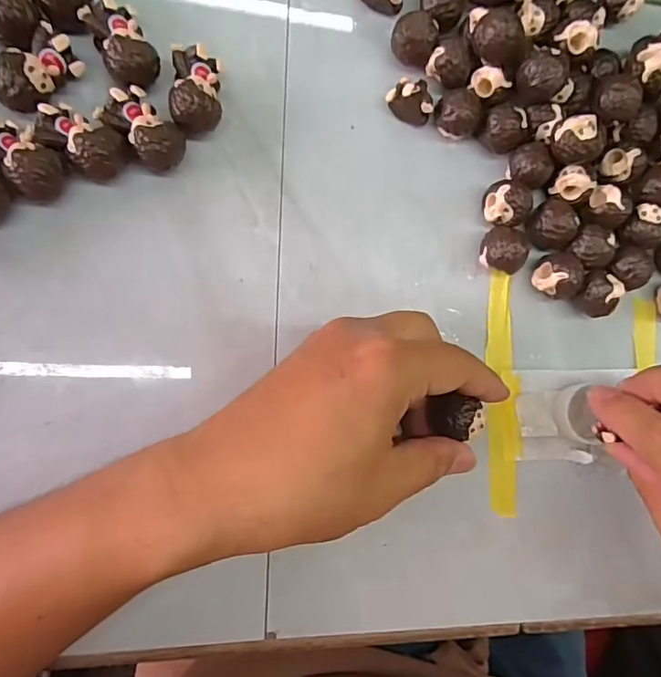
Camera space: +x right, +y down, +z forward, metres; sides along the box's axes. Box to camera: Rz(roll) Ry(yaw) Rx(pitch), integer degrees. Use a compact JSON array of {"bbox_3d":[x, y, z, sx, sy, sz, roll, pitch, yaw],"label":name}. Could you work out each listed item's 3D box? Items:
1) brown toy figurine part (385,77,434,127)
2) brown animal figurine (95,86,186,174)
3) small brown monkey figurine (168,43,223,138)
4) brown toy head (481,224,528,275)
[{"bbox_3d":[0.044,-0.129,0.280,0.024,0.017,0.023,0,89,-8],"label":"brown toy figurine part"},{"bbox_3d":[-0.089,-0.100,0.249,0.039,0.026,0.024,45,83,-5],"label":"brown animal figurine"},{"bbox_3d":[-0.066,-0.122,0.256,0.024,0.029,0.041,-3,87,-12],"label":"small brown monkey figurine"},{"bbox_3d":[0.093,-0.048,0.281,0.021,0.022,0.026,21,82,-9],"label":"brown toy head"}]

